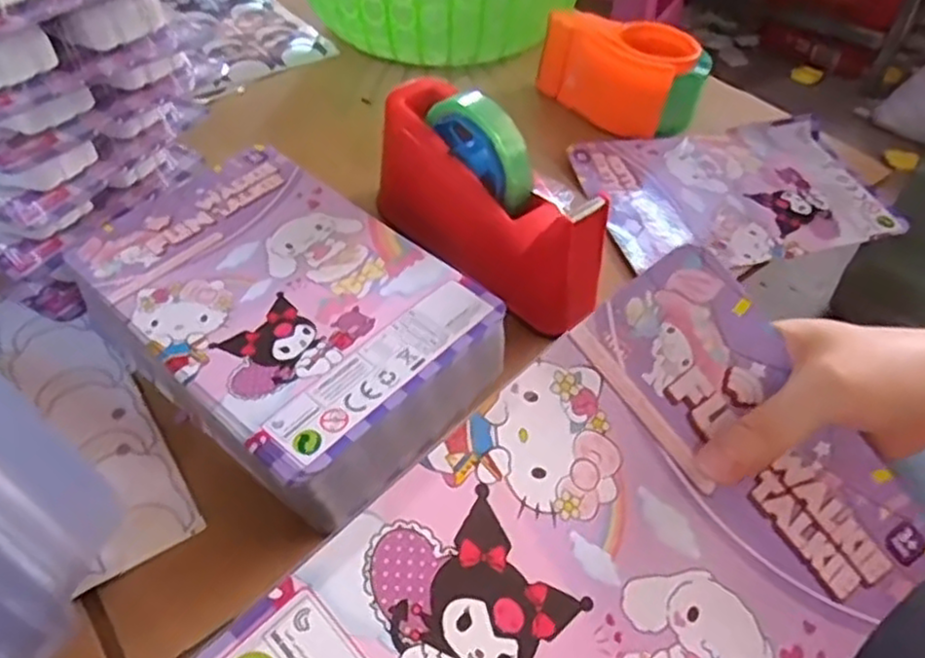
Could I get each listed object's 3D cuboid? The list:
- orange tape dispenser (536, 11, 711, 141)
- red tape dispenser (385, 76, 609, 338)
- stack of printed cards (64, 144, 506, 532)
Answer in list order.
[{"bbox_3d":[0.150,-0.249,0.679,0.154,0.079,0.087,20,51,18],"label":"orange tape dispenser"},{"bbox_3d":[0.015,-0.091,0.512,0.074,0.115,0.201,-29,54,-23],"label":"red tape dispenser"},{"bbox_3d":[-0.119,-0.013,0.475,0.263,0.059,0.180,34,57,27],"label":"stack of printed cards"}]

